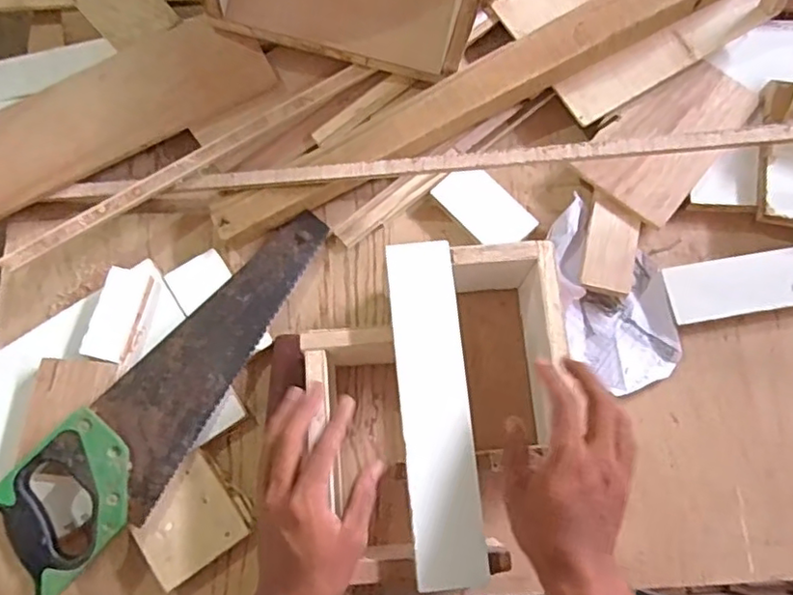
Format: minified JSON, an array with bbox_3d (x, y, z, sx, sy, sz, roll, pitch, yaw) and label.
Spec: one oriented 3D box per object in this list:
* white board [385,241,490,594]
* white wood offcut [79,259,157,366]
[{"bbox_3d":[0.034,0.092,0.543,0.060,0.011,0.291,-6,75,0],"label":"white board"},{"bbox_3d":[-0.292,0.013,0.671,0.052,0.021,0.114,12,76,5],"label":"white wood offcut"}]

